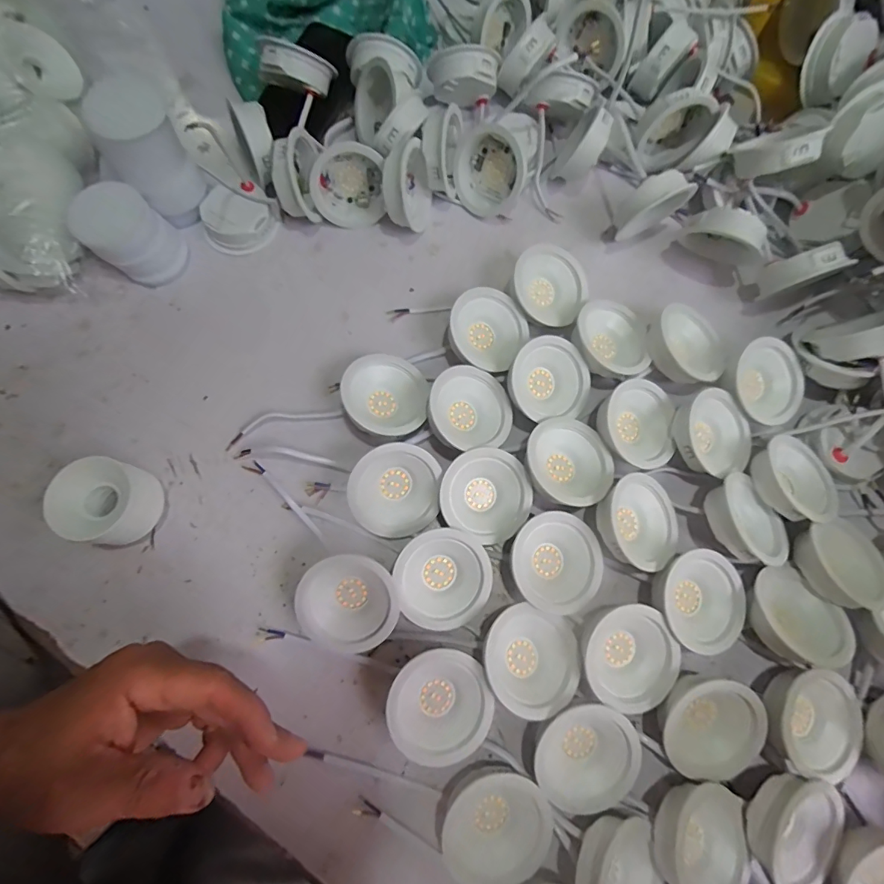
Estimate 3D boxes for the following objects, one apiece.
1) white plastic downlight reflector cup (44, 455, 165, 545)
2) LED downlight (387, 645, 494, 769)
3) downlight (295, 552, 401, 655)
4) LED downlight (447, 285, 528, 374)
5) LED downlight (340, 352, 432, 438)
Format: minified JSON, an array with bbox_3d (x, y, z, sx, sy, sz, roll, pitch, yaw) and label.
[{"bbox_3d":[-0.244,0.045,0.348,0.053,0.060,0.056,0,75,-2],"label":"white plastic downlight reflector cup"},{"bbox_3d":[-0.001,0.180,0.327,0.068,0.035,0.071,0,75,-2],"label":"LED downlight"},{"bbox_3d":[-0.066,0.116,0.342,0.068,0.042,0.065,0,75,-2],"label":"downlight"},{"bbox_3d":[0.033,-0.092,0.406,0.068,0.032,0.068,2,83,-17],"label":"LED downlight"},{"bbox_3d":[-0.046,-0.036,0.392,0.066,0.037,0.067,0,75,-2],"label":"LED downlight"}]

